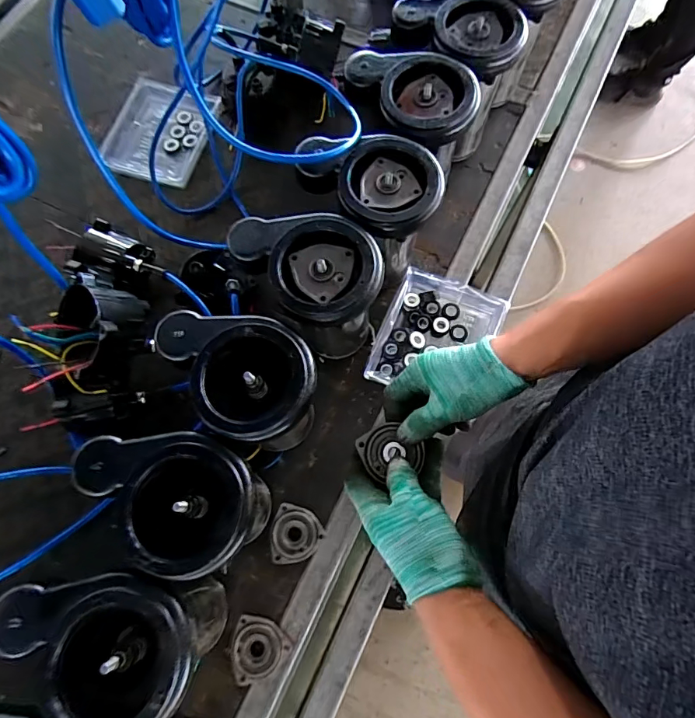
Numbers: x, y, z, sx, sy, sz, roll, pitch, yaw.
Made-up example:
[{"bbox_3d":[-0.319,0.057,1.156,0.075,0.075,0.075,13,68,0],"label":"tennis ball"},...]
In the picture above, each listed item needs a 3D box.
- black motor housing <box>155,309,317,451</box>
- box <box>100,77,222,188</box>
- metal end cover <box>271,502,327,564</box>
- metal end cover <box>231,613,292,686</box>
[{"bbox_3d":[-0.113,0.016,0.444,0.171,0.071,0.121,16,75,5],"label":"black motor housing"},{"bbox_3d":[-0.307,-0.368,0.706,0.157,0.030,0.174,16,75,5],"label":"box"},{"bbox_3d":[-0.062,0.219,0.537,0.062,0.008,0.066,15,75,5],"label":"metal end cover"},{"bbox_3d":[-0.101,0.337,0.503,0.064,0.011,0.065,11,75,3],"label":"metal end cover"}]

